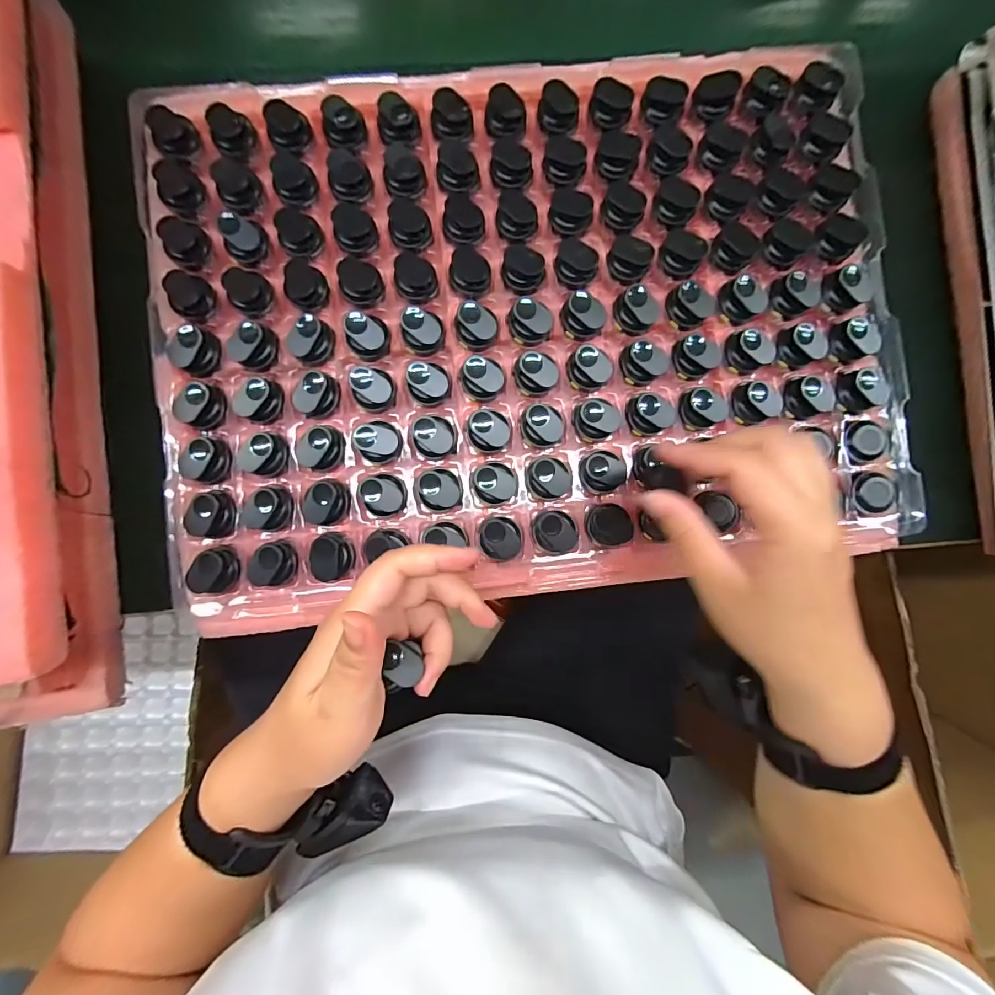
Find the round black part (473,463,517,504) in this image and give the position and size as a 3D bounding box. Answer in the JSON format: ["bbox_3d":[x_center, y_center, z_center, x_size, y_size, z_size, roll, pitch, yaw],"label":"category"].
[{"bbox_3d":[-0.002,-0.009,0.286,0.027,0.012,0.026,0,88,-2],"label":"round black part"}]

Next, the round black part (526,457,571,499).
[{"bbox_3d":[0.035,-0.013,0.290,0.030,0.013,0.027,-9,89,-2],"label":"round black part"}]

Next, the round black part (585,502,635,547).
[{"bbox_3d":[0.075,0.018,0.290,0.028,0.010,0.027,-8,89,-2],"label":"round black part"}]

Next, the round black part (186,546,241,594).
[{"bbox_3d":[-0.182,0.047,0.274,0.028,0.014,0.028,0,88,-2],"label":"round black part"}]

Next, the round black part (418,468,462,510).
[{"bbox_3d":[-0.038,-0.005,0.285,0.026,0.012,0.028,0,88,-2],"label":"round black part"}]

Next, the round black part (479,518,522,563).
[{"bbox_3d":[0.002,0.028,0.286,0.026,0.012,0.028,0,88,-2],"label":"round black part"}]

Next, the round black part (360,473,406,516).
[{"bbox_3d":[-0.073,-0.002,0.282,0.025,0.016,0.028,-30,89,-2],"label":"round black part"}]

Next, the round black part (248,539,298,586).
[{"bbox_3d":[-0.146,0.042,0.277,0.028,0.012,0.028,0,88,-2],"label":"round black part"}]

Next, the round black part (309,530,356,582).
[{"bbox_3d":[-0.107,0.037,0.278,0.025,0.015,0.030,-3,88,-2],"label":"round black part"}]

